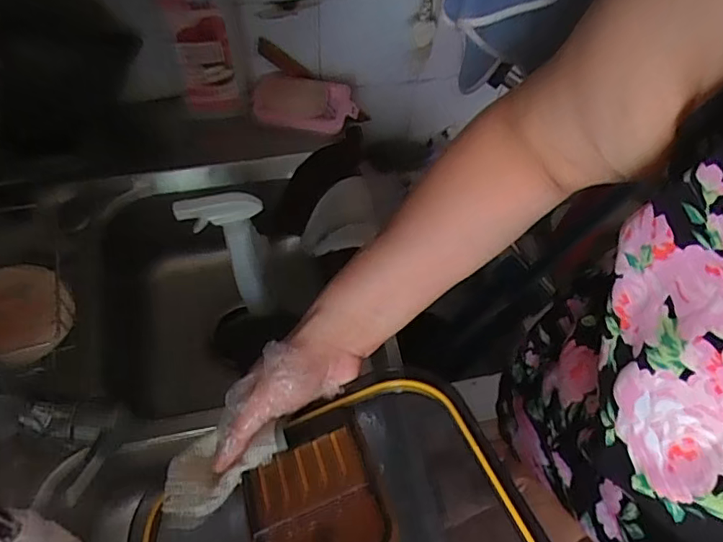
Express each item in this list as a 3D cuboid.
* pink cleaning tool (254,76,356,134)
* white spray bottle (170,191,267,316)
[{"bbox_3d":[-0.080,-0.240,0.757,0.145,0.032,0.087,2,62,-3],"label":"pink cleaning tool"},{"bbox_3d":[-0.156,-0.011,0.661,0.092,0.218,0.045,-13,64,-11],"label":"white spray bottle"}]

